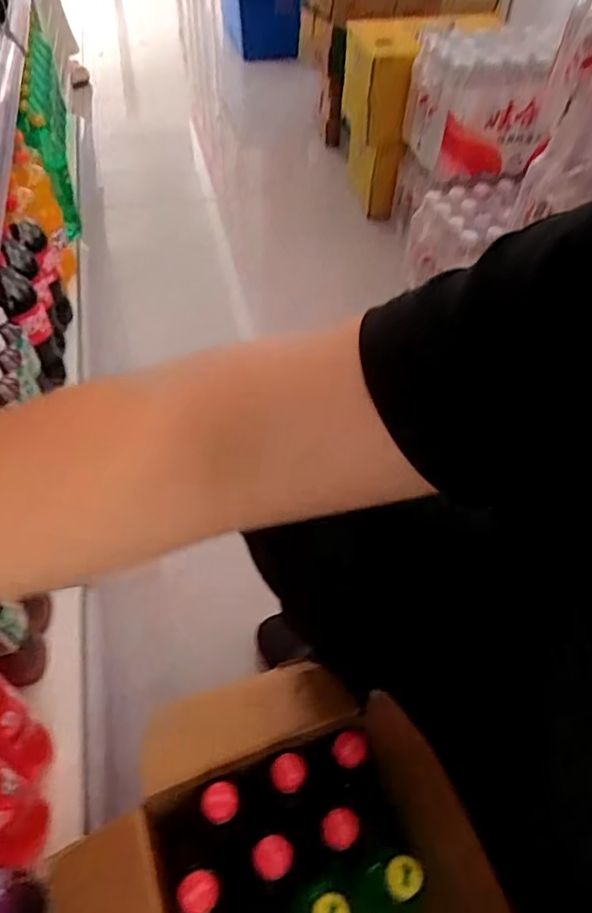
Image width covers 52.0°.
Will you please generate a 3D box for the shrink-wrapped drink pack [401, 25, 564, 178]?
[{"bbox_3d":[0.392,-0.772,1.324,0.262,0.255,0.234,-14,51,-14],"label":"shrink-wrapped drink pack"}]

